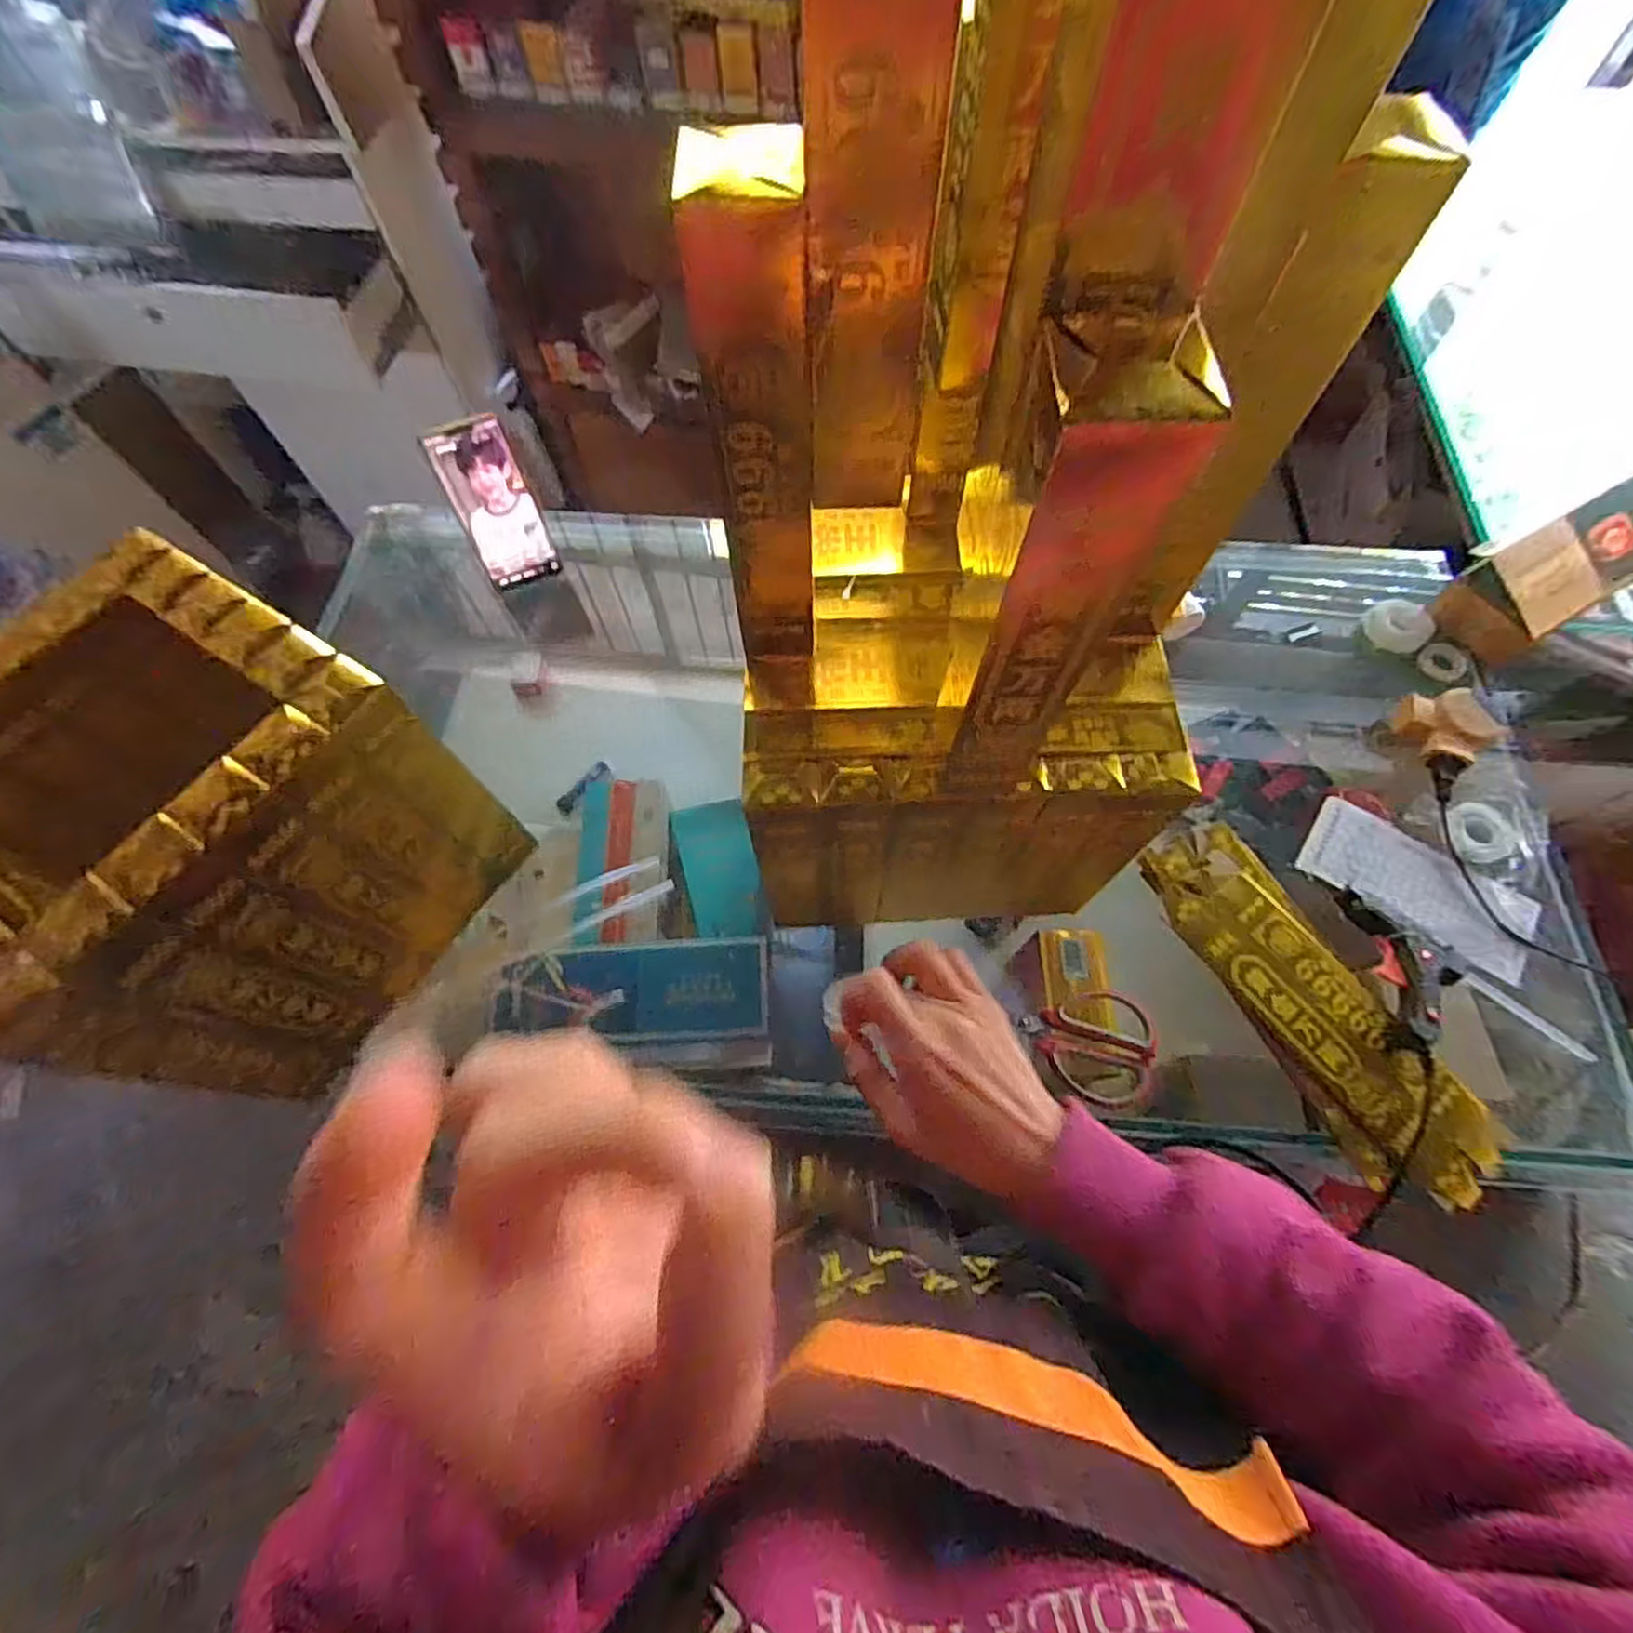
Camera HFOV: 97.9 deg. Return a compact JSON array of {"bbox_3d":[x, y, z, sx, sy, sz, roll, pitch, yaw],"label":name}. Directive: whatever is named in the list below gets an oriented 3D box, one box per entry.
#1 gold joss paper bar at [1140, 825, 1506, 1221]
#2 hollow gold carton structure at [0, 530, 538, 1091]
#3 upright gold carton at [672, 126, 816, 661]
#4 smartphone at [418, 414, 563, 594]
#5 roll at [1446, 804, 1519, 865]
[{"bbox_3d":[0.394,0.147,0.567,0.106,0.028,0.312,-28,68,-12],"label":"gold joss paper bar"},{"bbox_3d":[-0.414,0.007,0.495,0.258,0.211,0.253,29,69,13],"label":"hollow gold carton structure"},{"bbox_3d":[-0.023,-0.153,0.320,0.041,0.231,0.036,-2,65,0],"label":"upright gold carton"},{"bbox_3d":[-0.310,-0.299,0.691,0.070,0.151,0.007,-27,42,-14],"label":"smartphone"},{"bbox_3d":[0.596,0.012,0.634,0.053,0.022,0.052,-33,69,-14],"label":"roll"}]

